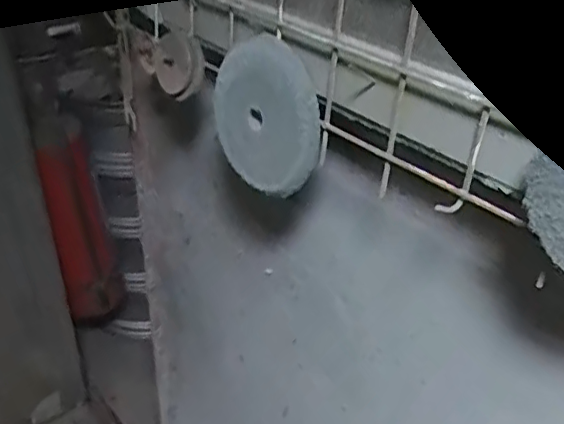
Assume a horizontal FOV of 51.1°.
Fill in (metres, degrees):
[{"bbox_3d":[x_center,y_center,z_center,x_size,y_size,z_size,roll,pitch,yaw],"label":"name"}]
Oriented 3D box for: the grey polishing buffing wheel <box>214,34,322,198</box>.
[{"bbox_3d":[-0.014,-0.068,0.424,0.019,0.105,0.102,-24,42,-38],"label":"grey polishing buffing wheel"}]

